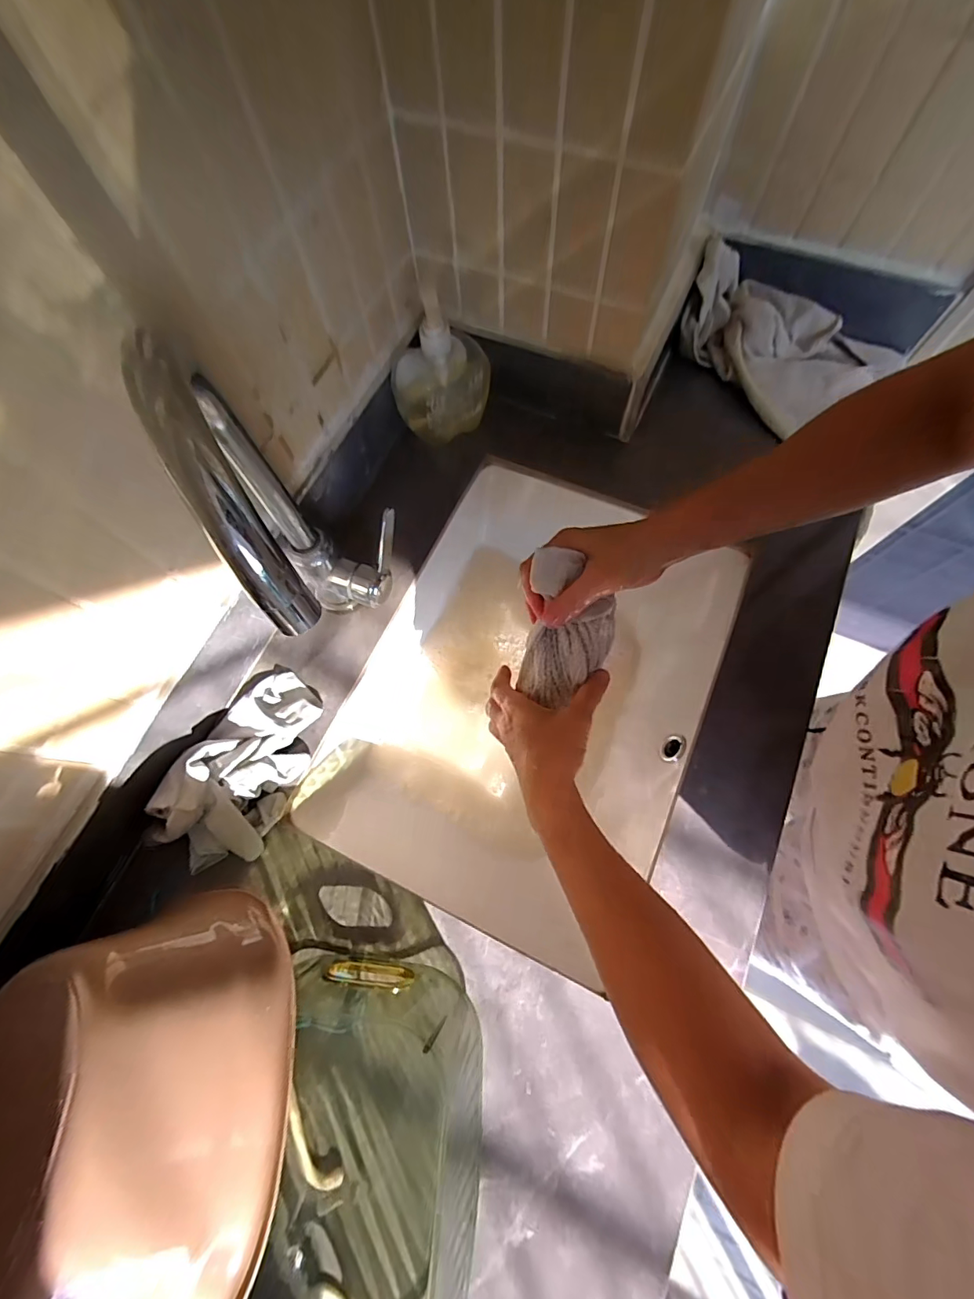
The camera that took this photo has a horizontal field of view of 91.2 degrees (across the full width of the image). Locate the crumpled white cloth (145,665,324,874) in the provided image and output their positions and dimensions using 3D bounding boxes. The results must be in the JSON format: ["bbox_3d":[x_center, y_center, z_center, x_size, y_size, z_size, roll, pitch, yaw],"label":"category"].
[{"bbox_3d":[-0.224,0.102,0.433,0.101,0.048,0.183,23,74,10],"label":"crumpled white cloth"}]

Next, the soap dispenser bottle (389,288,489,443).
[{"bbox_3d":[-0.052,-0.301,0.502,0.106,0.138,0.080,-18,72,-4],"label":"soap dispenser bottle"}]

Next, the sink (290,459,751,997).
[{"bbox_3d":[0.040,0.032,0.544,0.358,0.139,0.483,25,74,11],"label":"sink"}]

